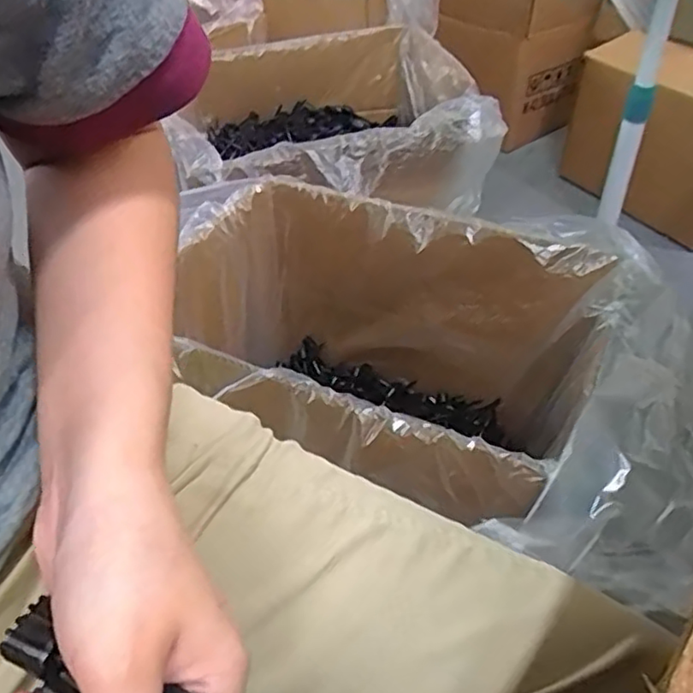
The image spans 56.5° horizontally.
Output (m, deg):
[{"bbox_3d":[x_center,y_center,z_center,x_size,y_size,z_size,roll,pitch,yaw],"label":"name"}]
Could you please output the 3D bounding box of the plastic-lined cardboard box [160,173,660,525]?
[{"bbox_3d":[0.042,0.028,0.718,0.432,0.275,0.342,24,50,25],"label":"plastic-lined cardboard box"}]

